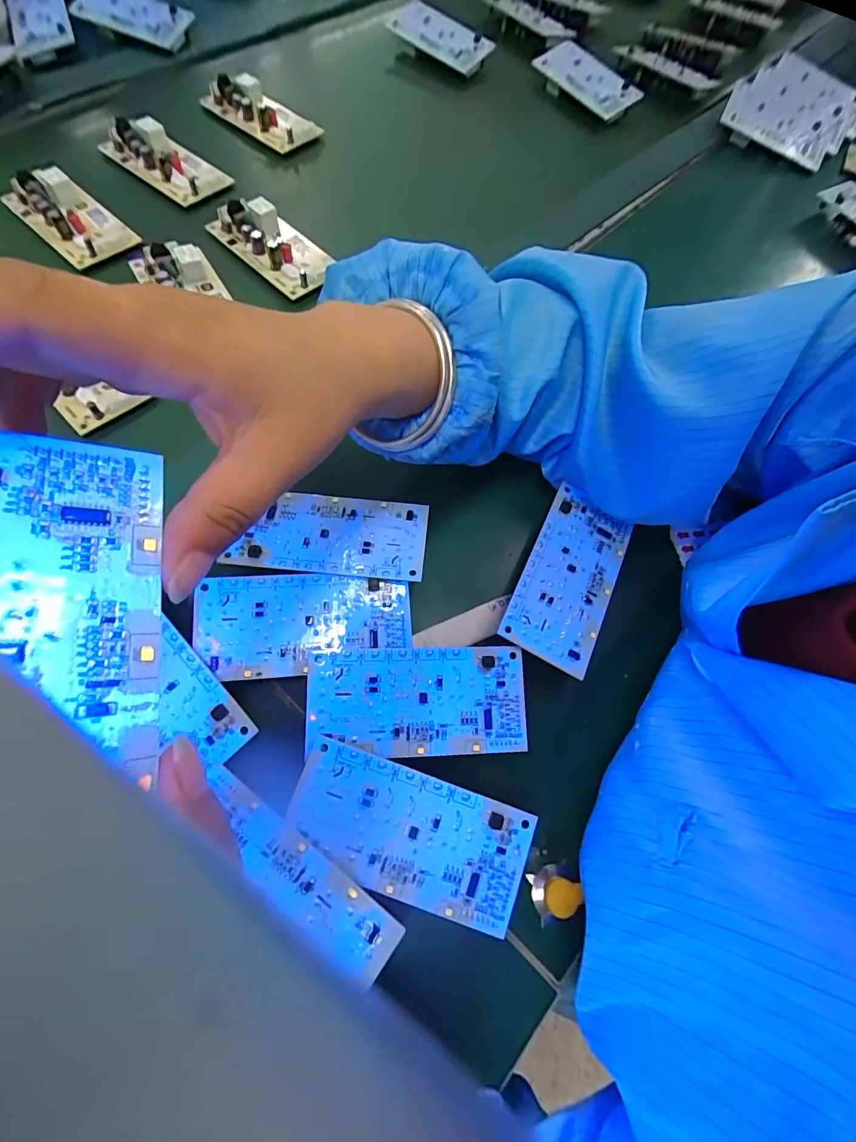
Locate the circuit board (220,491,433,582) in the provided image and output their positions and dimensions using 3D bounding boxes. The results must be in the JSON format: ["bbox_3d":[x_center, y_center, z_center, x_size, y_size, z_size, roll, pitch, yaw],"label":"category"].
[{"bbox_3d":[-0.055,-0.023,0.272,0.108,0.004,0.054,5,60,-1],"label":"circuit board"}]

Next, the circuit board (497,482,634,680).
[{"bbox_3d":[0.085,0.005,0.276,0.054,0.004,0.104,29,67,-1],"label":"circuit board"}]

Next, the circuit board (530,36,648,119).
[{"bbox_3d":[0.178,-0.557,0.520,0.118,0.009,0.072,41,76,4],"label":"circuit board"}]

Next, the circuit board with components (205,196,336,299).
[{"bbox_3d":[-0.124,-0.265,0.369,0.049,0.019,0.107,-42,79,-18],"label":"circuit board with components"}]

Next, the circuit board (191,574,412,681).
[{"bbox_3d":[-0.066,0.028,0.250,0.112,0.005,0.054,-2,74,-10],"label":"circuit board"}]

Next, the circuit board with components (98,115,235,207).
[{"bbox_3d":[-0.228,-0.356,0.395,0.102,0.022,0.048,36,70,8],"label":"circuit board with components"}]

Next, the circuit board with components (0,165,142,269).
[{"bbox_3d":[-0.285,-0.282,0.366,0.109,0.026,0.052,42,71,10],"label":"circuit board with components"}]

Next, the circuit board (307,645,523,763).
[{"bbox_3d":[-0.005,0.068,0.244,0.114,0.005,0.054,1,77,-8],"label":"circuit board"}]

